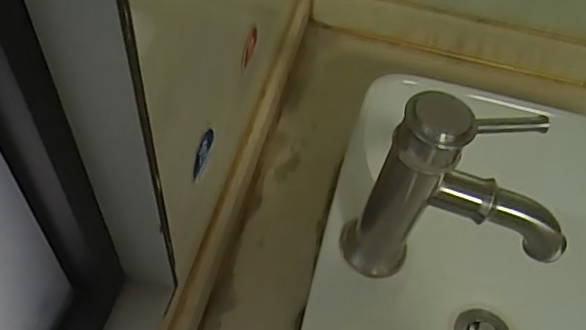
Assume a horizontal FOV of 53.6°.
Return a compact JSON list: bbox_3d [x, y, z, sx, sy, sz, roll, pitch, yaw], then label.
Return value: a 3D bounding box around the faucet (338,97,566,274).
[{"bbox_3d":[0.130,0.029,0.448,0.156,0.199,0.051,14,54,5],"label":"faucet"}]

